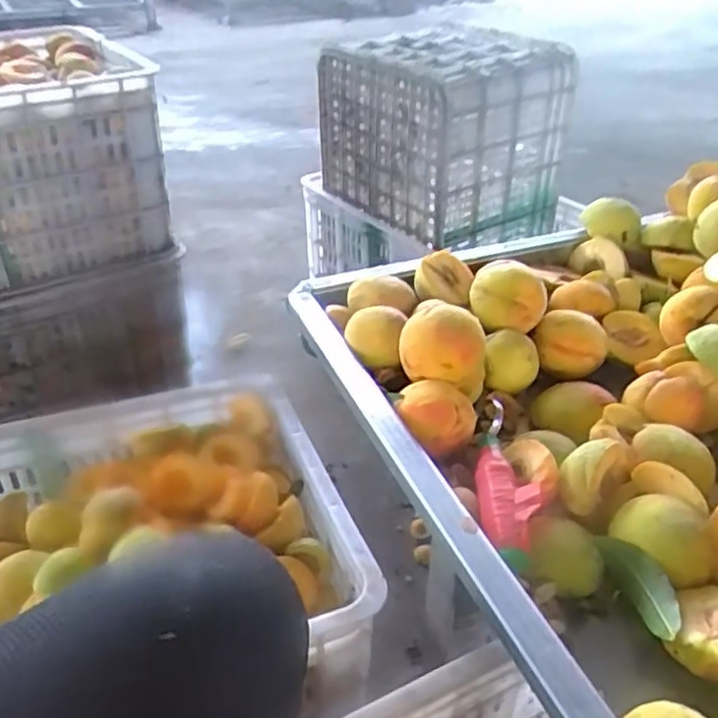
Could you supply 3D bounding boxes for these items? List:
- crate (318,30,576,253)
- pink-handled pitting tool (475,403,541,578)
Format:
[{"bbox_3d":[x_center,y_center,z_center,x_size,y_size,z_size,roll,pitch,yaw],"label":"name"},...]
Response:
[{"bbox_3d":[0.144,-0.404,1.228,0.287,0.255,0.332,-23,41,-30],"label":"crate"},{"bbox_3d":[0.094,0.077,0.456,0.036,0.017,0.136,1,35,2],"label":"pink-handled pitting tool"}]

